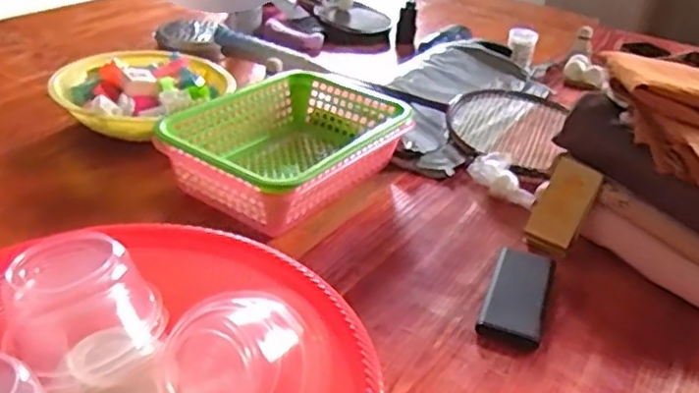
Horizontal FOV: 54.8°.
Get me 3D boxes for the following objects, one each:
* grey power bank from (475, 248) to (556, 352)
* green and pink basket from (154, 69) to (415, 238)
[{"bbox_3d":[0.182,0.105,0.724,0.062,0.017,0.156,16,32,16],"label":"grey power bank"},{"bbox_3d":[-0.067,-0.068,0.892,0.219,0.093,0.336,25,36,29],"label":"green and pink basket"}]

